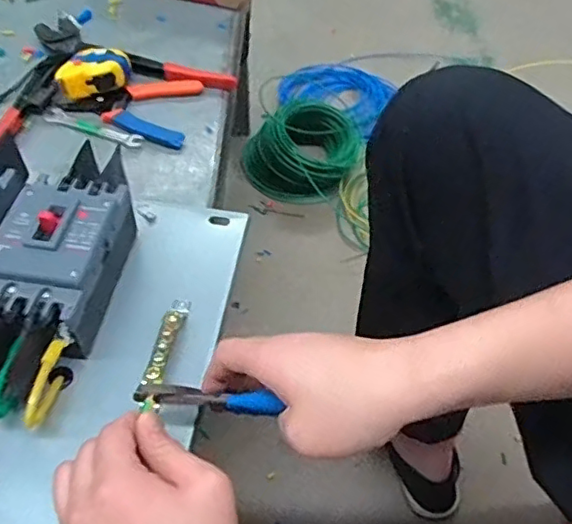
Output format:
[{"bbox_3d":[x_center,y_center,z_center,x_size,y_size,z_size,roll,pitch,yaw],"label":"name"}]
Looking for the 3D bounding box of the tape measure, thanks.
[{"bbox_3d":[-0.211,-0.210,0.655,0.078,0.035,0.067,-11,51,-9],"label":"tape measure"}]

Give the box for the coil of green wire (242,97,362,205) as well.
[{"bbox_3d":[0.038,-0.236,1.166,0.204,0.126,0.204,0,50,0],"label":"coil of green wire"}]

